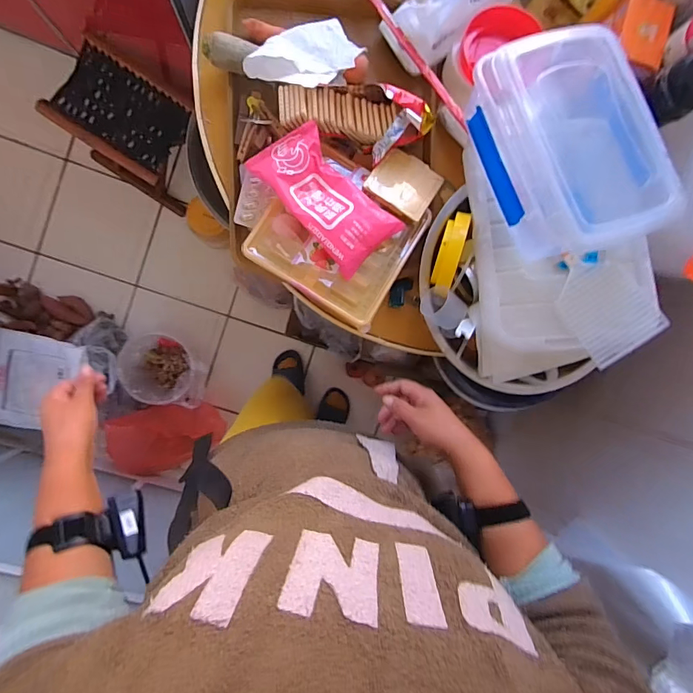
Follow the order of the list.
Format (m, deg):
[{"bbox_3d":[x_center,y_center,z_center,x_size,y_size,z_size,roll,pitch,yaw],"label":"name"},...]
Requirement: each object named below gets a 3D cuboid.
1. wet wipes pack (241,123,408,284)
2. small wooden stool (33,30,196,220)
[{"bbox_3d":[-0.027,-0.206,0.573,0.103,0.035,0.200,-43,98,-2],"label":"wet wipes pack"},{"bbox_3d":[-0.572,-0.574,1.152,0.281,0.301,0.224,33,90,-8],"label":"small wooden stool"}]

